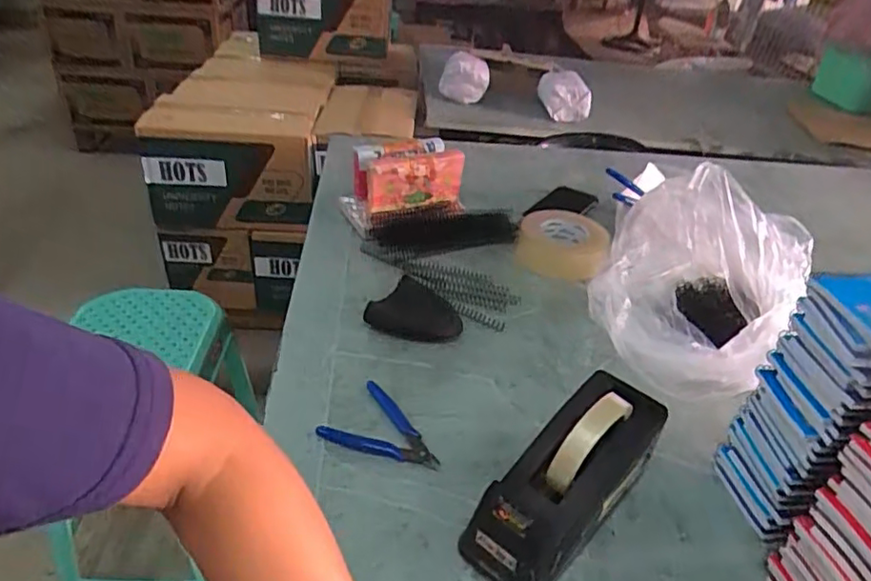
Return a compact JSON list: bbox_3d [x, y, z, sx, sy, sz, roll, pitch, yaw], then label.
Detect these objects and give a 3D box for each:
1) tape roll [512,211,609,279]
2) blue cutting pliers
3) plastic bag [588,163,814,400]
[{"bbox_3d":[0.194,-0.074,0.930,0.129,0.044,0.138,4,35,-3],"label":"tape roll"},{"bbox_3d":[-0.050,0.144,0.603,0.114,0.018,0.076,28,39,28],"label":"blue cutting pliers"},{"bbox_3d":[0.332,-0.016,0.771,0.228,0.183,0.330,18,35,15],"label":"plastic bag"}]

